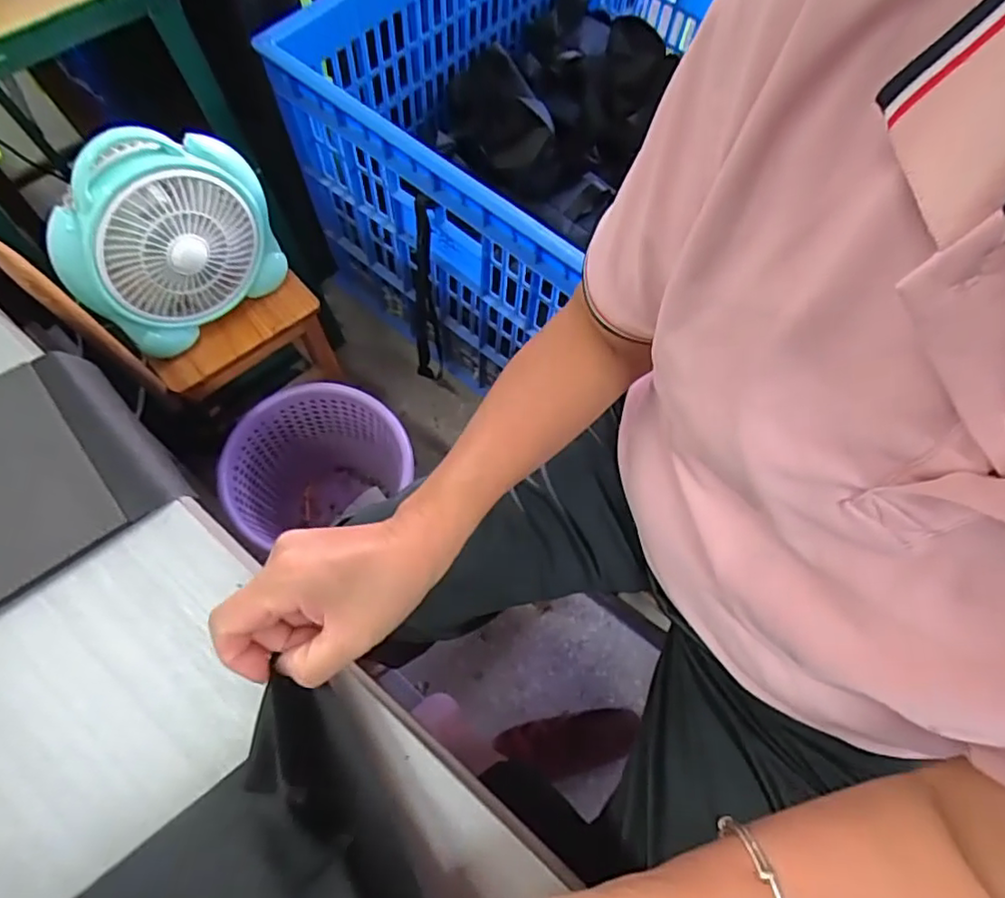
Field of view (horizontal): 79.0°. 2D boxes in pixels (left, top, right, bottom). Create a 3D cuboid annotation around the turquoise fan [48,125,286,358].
[{"bbox_3d":[-0.390,-0.247,0.722,0.082,0.214,0.239,43,71,14],"label":"turquoise fan"}]

